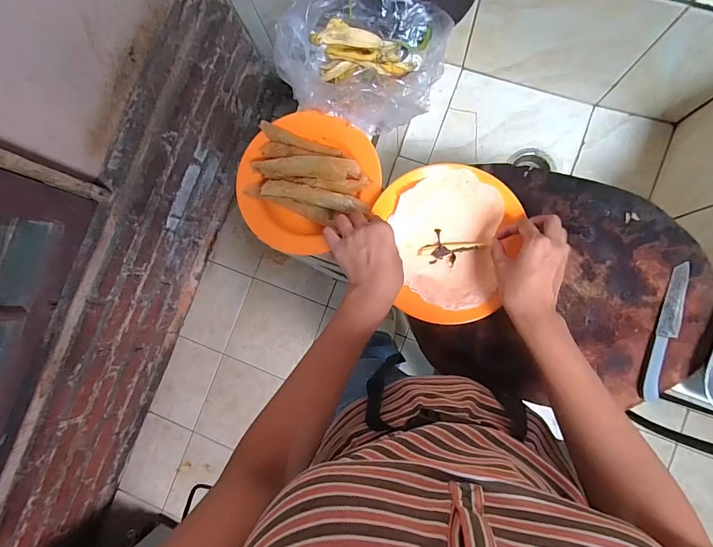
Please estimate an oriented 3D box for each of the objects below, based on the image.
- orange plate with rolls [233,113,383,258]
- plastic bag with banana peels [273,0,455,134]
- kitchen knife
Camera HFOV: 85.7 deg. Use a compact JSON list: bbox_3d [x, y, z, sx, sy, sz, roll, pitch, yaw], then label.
[{"bbox_3d":[-0.077,-0.141,0.567,0.205,0.078,0.185,-36,82,2],"label":"orange plate with rolls"},{"bbox_3d":[0.002,-0.307,0.556,0.241,0.072,0.175,6,86,7],"label":"plastic bag with banana peels"},{"bbox_3d":[0.401,0.075,0.495,0.023,0.008,0.181,17,87,7],"label":"kitchen knife"}]

